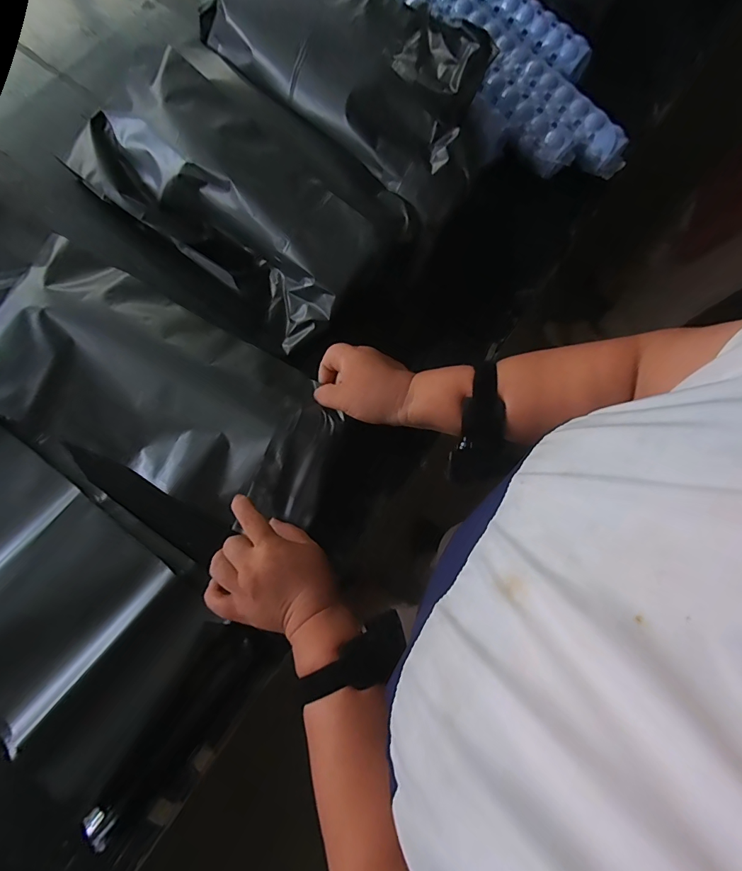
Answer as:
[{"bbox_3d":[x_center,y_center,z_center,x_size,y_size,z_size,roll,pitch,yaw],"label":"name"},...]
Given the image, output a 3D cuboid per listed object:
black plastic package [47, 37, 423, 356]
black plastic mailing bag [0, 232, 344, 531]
[{"bbox_3d":[-0.154,-0.293,0.482,0.374,0.079,0.215,40,79,4],"label":"black plastic package"},{"bbox_3d":[-0.224,-0.044,0.448,0.378,0.034,0.186,29,91,0],"label":"black plastic mailing bag"}]

